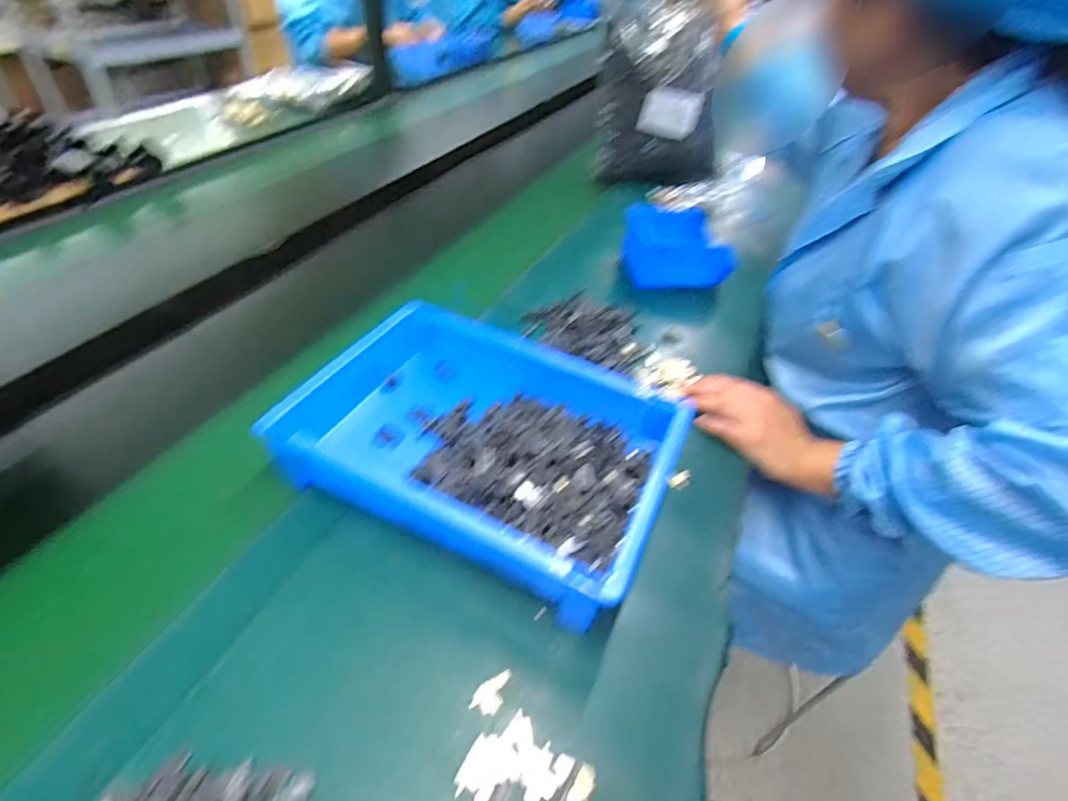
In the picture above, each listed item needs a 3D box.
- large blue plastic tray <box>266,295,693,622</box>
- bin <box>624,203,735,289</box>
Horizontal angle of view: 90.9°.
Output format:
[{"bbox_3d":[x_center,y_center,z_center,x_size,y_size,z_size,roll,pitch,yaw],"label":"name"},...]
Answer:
[{"bbox_3d":[-0.030,0.021,0.480,0.304,0.062,0.256,21,45,16],"label":"large blue plastic tray"},{"bbox_3d":[0.202,-0.218,0.762,0.128,0.070,0.138,1,43,-5],"label":"bin"}]

